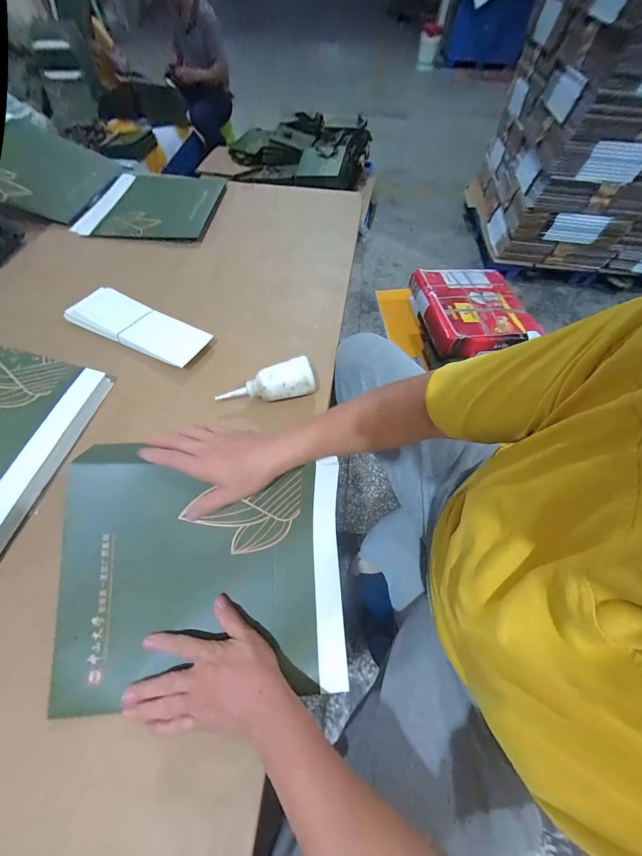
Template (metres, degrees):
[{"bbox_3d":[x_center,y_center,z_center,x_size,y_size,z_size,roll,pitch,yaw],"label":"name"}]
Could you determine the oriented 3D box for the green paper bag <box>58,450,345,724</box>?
[{"bbox_3d":[-0.128,0.175,0.375,0.330,0.028,0.275,6,80,-13],"label":"green paper bag"}]

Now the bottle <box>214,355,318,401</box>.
[{"bbox_3d":[-0.092,-0.073,0.502,0.164,0.044,0.054,-15,61,-11],"label":"bottle"}]

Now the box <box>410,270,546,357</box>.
[{"bbox_3d":[0.680,-0.537,1.323,0.469,0.096,0.511,-1,60,-3],"label":"box"}]

